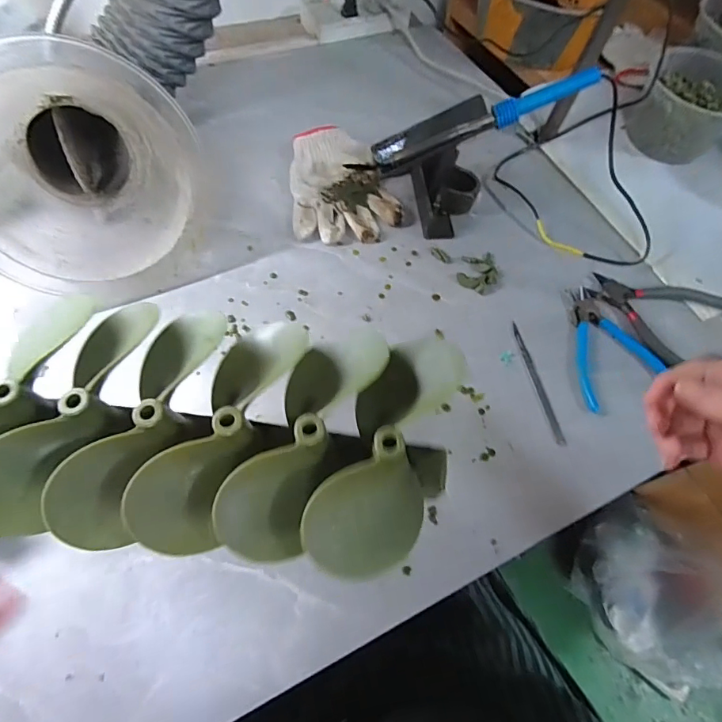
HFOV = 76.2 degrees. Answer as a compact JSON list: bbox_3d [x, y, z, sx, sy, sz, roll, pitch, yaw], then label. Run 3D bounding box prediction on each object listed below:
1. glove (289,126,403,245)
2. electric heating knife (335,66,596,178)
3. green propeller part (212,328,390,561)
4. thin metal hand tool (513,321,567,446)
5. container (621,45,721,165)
[{"bbox_3d":[-0.025,-0.228,0.588,0.128,0.028,0.182,-6,61,-7],"label":"glove"},{"bbox_3d":[0.121,-0.258,0.516,0.275,0.017,0.033,-19,61,12],"label":"electric heating knife"},{"bbox_3d":[-0.030,0.052,0.302,0.069,0.066,0.152,19,61,7],"label":"green propeller part"},{"bbox_3d":[0.181,0.021,0.474,0.010,0.006,0.140,-6,61,-7],"label":"thin metal hand tool"},{"bbox_3d":[0.445,-0.341,0.629,0.134,0.093,0.135,2,60,-3],"label":"container"}]

